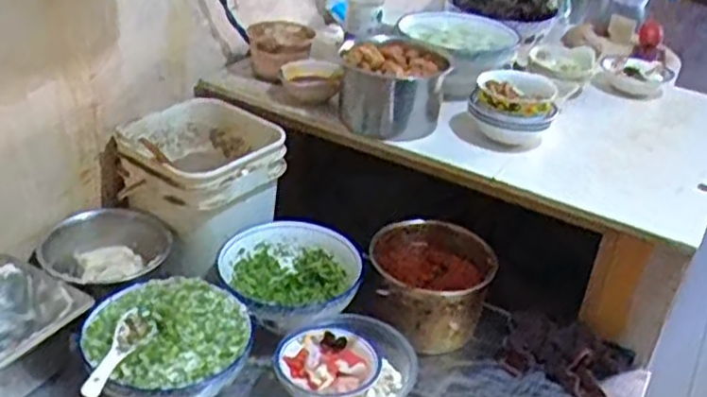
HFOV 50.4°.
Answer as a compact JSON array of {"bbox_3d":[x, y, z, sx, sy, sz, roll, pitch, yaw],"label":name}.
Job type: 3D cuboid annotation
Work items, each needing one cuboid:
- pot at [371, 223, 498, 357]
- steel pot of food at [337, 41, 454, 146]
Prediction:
[{"bbox_3d":[0.106,0.121,1.081,0.171,0.102,0.174,4,31,-3],"label":"pot"},{"bbox_3d":[0.059,-0.166,1.125,0.156,0.113,0.125,8,31,3],"label":"steel pot of food"}]

